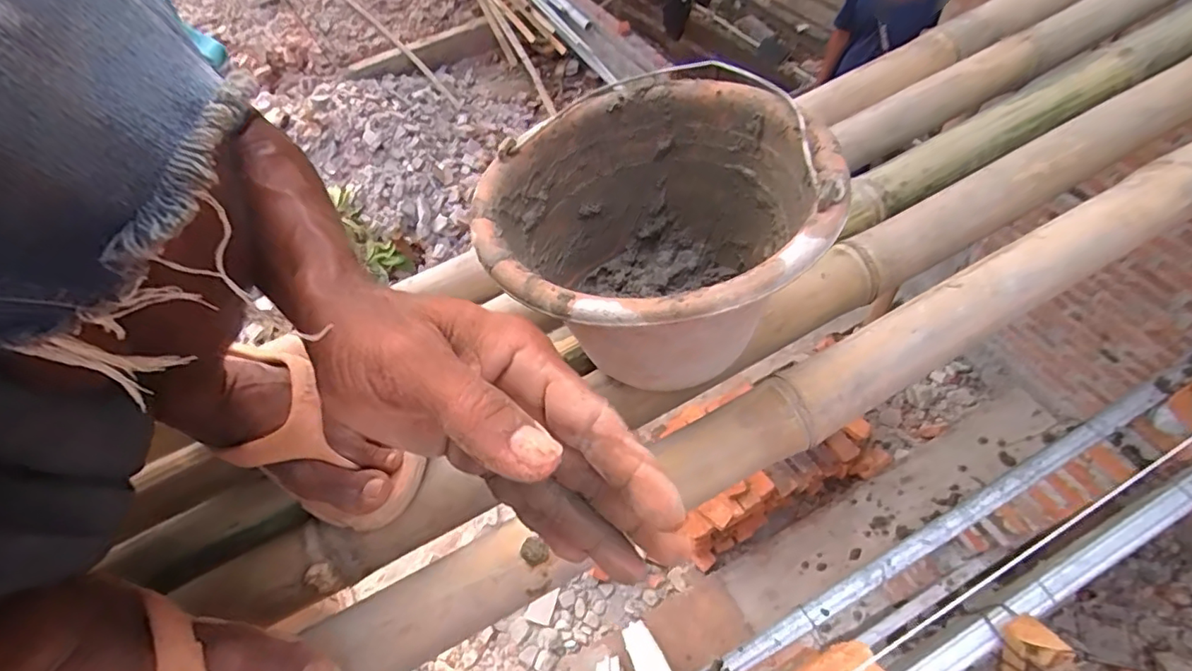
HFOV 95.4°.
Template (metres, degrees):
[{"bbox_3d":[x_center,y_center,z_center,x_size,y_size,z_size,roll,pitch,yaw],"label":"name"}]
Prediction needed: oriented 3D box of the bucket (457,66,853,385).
[{"bbox_3d":[0.040,-0.070,0.419,0.226,0.160,0.237,-4,56,6],"label":"bucket"}]

